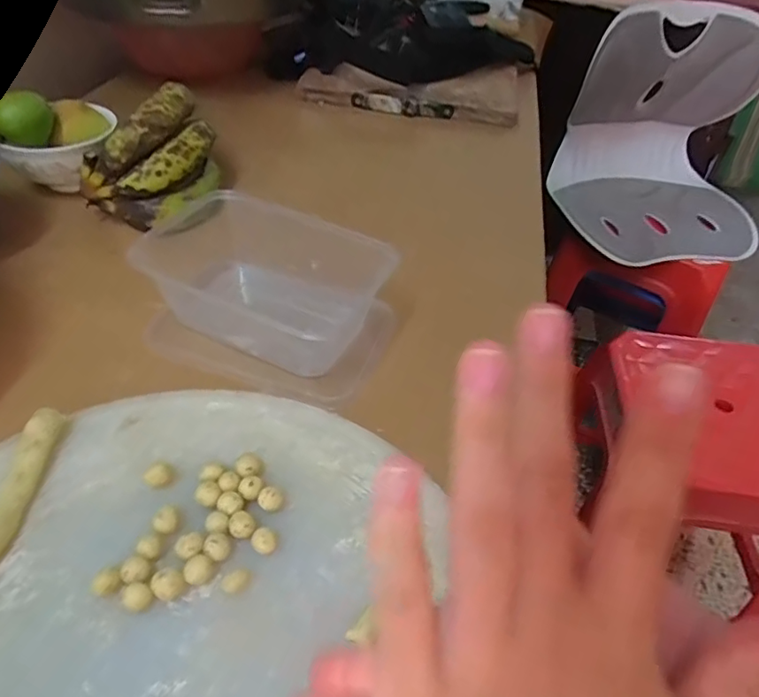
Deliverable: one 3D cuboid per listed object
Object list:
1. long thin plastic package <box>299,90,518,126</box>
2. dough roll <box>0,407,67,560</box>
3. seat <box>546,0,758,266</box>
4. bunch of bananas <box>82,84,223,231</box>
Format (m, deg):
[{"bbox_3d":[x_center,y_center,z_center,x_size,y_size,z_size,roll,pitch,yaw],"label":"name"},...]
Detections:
[{"bbox_3d":[0.035,-0.325,0.736,0.285,0.014,0.042,13,45,11],"label":"long thin plastic package"},{"bbox_3d":[-0.198,0.086,0.295,0.022,0.014,0.125,2,44,0],"label":"dough roll"},{"bbox_3d":[0.514,-0.377,0.962,0.337,0.326,0.316,5,44,0],"label":"seat"},{"bbox_3d":[-0.209,-0.169,0.503,0.119,0.090,0.096,-12,46,-14],"label":"bunch of bananas"}]

